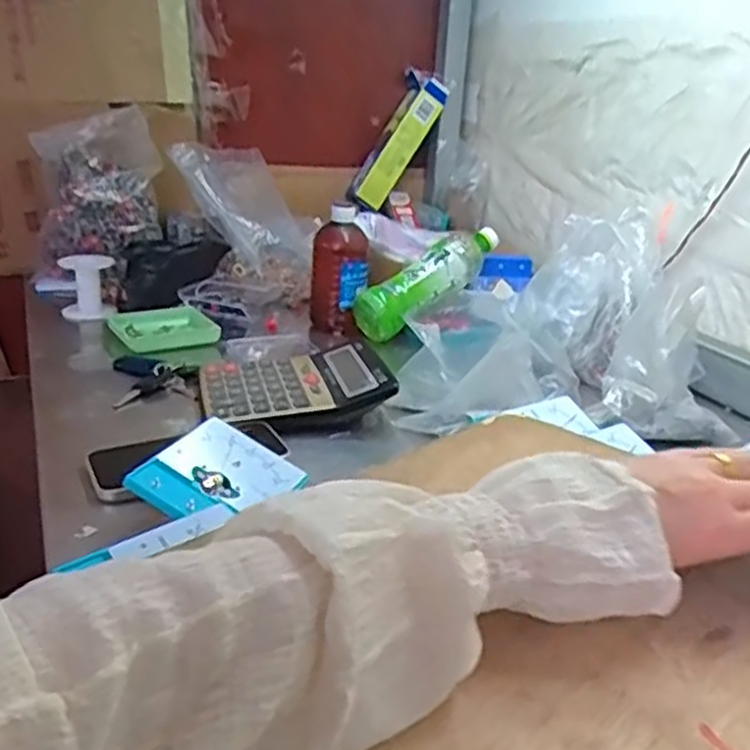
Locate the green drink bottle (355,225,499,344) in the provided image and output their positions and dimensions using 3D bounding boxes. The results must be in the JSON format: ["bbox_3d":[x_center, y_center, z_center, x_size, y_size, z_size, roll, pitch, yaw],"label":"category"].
[{"bbox_3d":[0.073,-0.129,1.018,0.226,0.061,0.067,-36,38,-16],"label":"green drink bottle"}]

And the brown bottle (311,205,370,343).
[{"bbox_3d":[-0.049,-0.131,1.040,0.074,0.171,0.058,3,23,-3],"label":"brown bottle"}]

